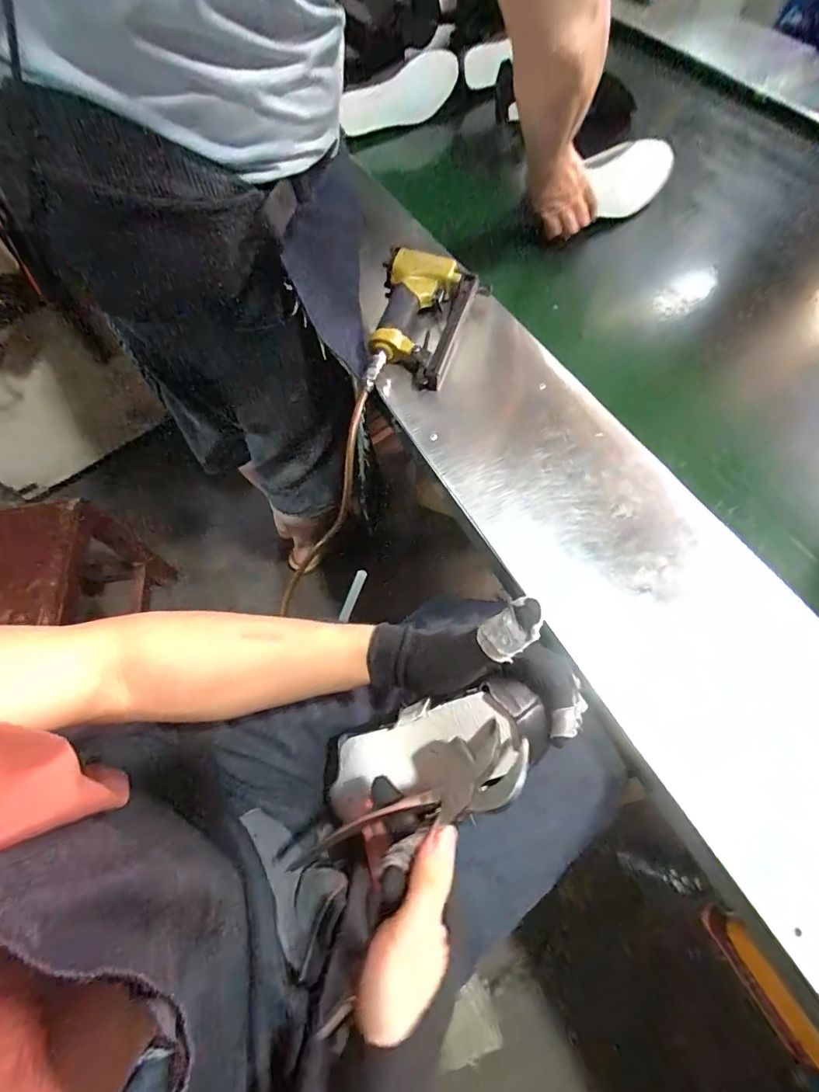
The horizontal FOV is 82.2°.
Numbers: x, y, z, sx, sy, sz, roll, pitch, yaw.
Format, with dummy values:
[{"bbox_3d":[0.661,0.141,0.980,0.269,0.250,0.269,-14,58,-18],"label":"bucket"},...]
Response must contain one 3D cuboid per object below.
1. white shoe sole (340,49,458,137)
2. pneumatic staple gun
[{"bbox_3d":[-0.013,-0.863,0.895,0.275,0.115,0.029,-32,88,-14],"label":"white shoe sole"},{"bbox_3d":[0.008,-0.293,0.615,0.138,0.056,0.204,17,65,11],"label":"pneumatic staple gun"}]

